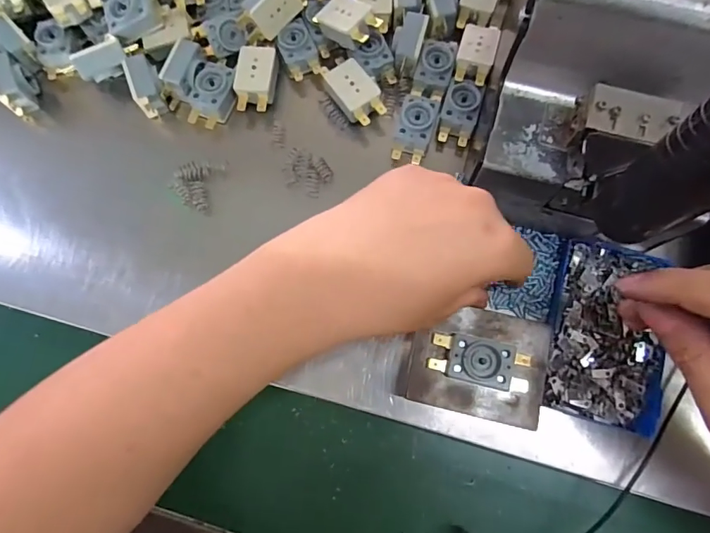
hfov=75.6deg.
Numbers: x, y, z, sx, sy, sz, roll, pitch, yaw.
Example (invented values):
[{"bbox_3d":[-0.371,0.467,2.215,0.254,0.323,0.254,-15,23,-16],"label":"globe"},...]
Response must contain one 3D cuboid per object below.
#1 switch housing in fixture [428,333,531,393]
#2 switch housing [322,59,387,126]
[{"bbox_3d":[0.075,0.056,0.272,0.058,0.013,0.027,13,79,6],"label":"switch housing in fixture"},{"bbox_3d":[-0.002,-0.130,0.337,0.029,0.013,0.054,-34,78,-4],"label":"switch housing"}]

